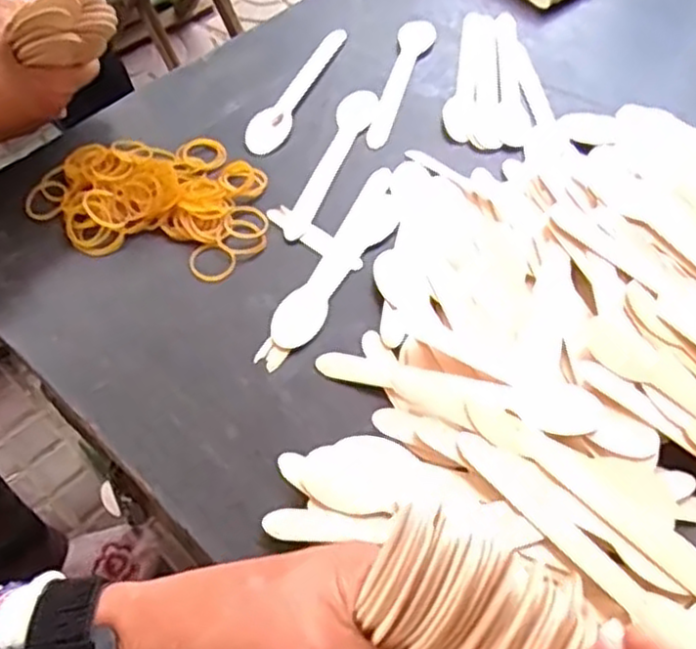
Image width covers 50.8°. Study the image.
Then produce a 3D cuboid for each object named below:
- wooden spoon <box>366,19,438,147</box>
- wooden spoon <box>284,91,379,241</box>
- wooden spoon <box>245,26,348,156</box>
[{"bbox_3d":[0.041,-0.189,0.565,0.026,0.006,0.148,14,57,8],"label":"wooden spoon"},{"bbox_3d":[-0.009,-0.116,0.513,0.026,0.004,0.151,14,57,8],"label":"wooden spoon"},{"bbox_3d":[-0.033,-0.180,0.555,0.028,0.004,0.147,24,59,14],"label":"wooden spoon"}]

